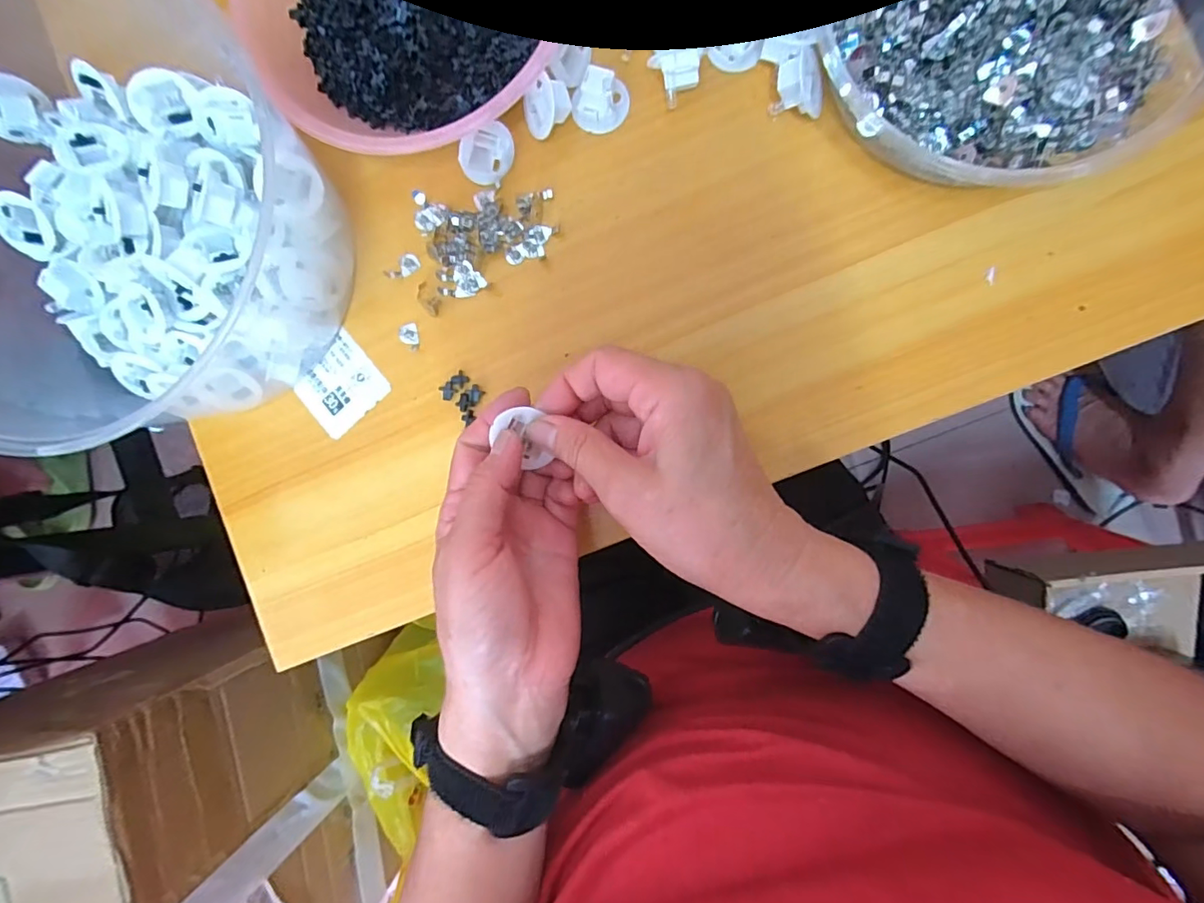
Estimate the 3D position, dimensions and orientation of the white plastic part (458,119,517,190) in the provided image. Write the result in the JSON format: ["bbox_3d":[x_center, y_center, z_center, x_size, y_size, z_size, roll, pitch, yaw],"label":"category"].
[{"bbox_3d":[-0.065,-0.168,0.296,0.033,0.028,0.010,-43,57,0],"label":"white plastic part"}]

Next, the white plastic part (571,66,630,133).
[{"bbox_3d":[0.000,-0.197,0.293,0.027,0.017,0.030,33,94,5],"label":"white plastic part"}]

